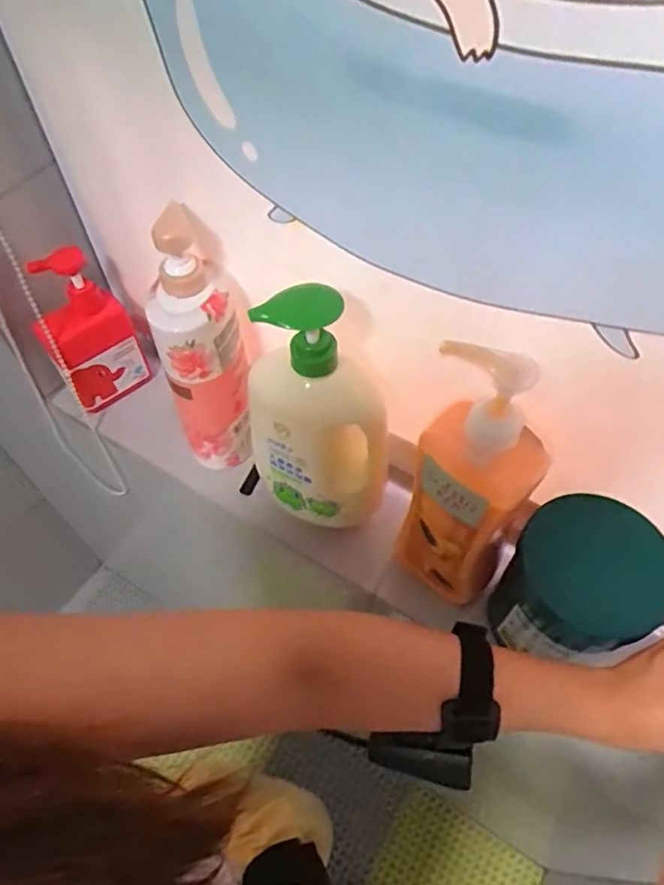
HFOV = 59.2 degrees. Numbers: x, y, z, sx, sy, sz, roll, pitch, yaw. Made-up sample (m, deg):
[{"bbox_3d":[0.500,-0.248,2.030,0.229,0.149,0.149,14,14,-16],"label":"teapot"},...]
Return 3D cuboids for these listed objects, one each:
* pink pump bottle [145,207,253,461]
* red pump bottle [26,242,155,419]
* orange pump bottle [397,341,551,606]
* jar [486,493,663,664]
[{"bbox_3d":[-0.117,-0.075,0.534,0.065,0.265,0.058,-5,56,-3],"label":"pink pump bottle"},{"bbox_3d":[-0.259,-0.116,0.618,0.084,0.183,0.041,-37,63,-22],"label":"red pump bottle"},{"bbox_3d":[0.103,0.042,0.446,0.082,0.263,0.053,24,59,16],"label":"orange pump bottle"},{"bbox_3d":[0.196,0.113,0.470,0.107,0.098,0.104,0,55,0],"label":"jar"}]

